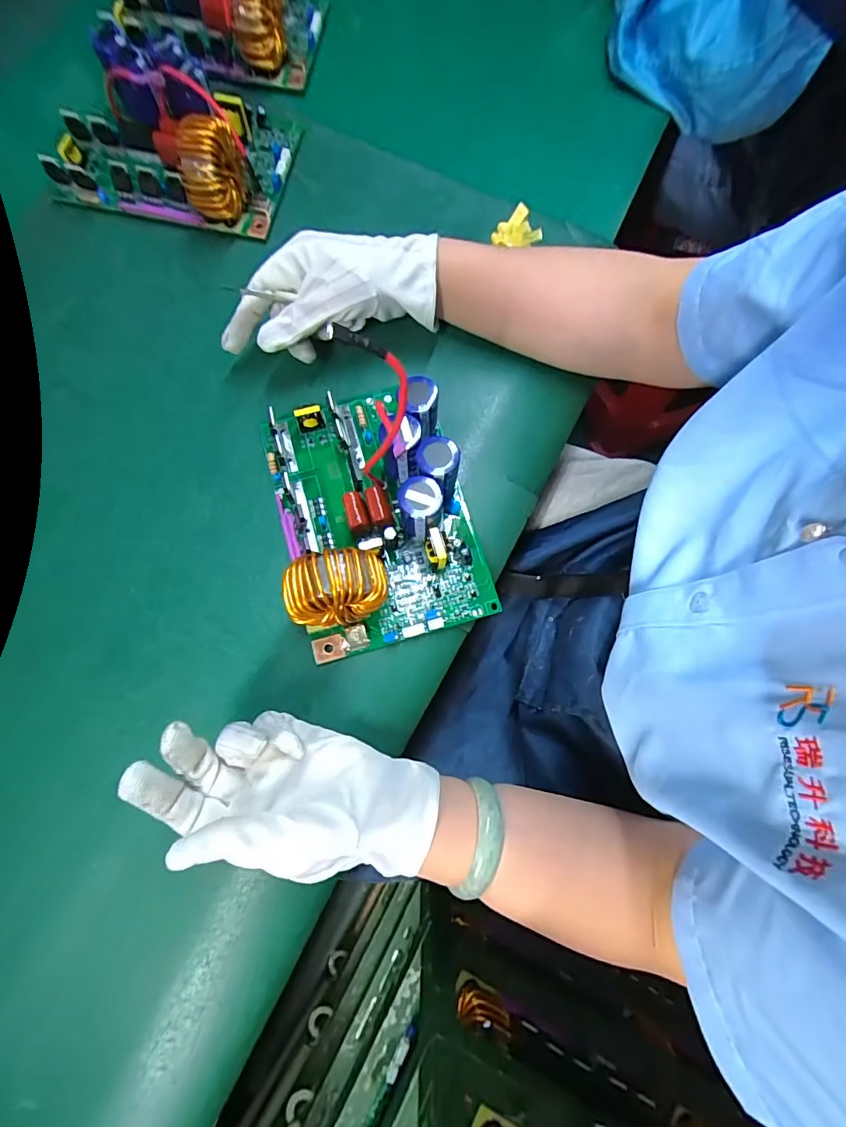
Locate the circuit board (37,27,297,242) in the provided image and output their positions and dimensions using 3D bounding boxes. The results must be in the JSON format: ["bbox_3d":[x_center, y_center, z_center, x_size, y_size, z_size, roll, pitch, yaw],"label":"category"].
[{"bbox_3d":[-0.220,-0.374,0.405,0.195,0.065,0.134,12,77,2],"label":"circuit board"}]

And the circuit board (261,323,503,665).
[{"bbox_3d":[-0.037,-0.044,0.327,0.132,0.066,0.193,-16,78,-4],"label":"circuit board"}]

